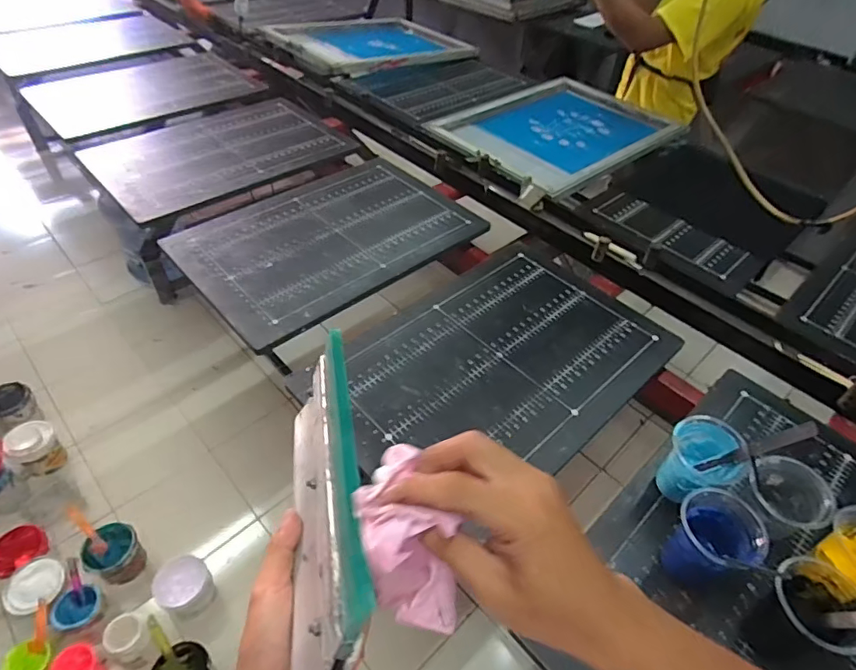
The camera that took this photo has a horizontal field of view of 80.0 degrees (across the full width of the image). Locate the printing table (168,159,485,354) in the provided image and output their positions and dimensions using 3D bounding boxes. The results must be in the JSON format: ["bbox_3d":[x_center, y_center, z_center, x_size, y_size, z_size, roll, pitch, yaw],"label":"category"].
[{"bbox_3d":[-0.215,-0.221,1.119,0.593,0.036,0.399,-33,57,-31],"label":"printing table"}]

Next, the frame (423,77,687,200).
[{"bbox_3d":[0.398,-0.632,1.531,0.762,0.044,0.505,-32,56,-31],"label":"frame"}]

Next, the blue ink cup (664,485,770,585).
[{"bbox_3d":[0.334,0.255,0.618,0.085,0.127,0.085,2,46,-3],"label":"blue ink cup"}]

